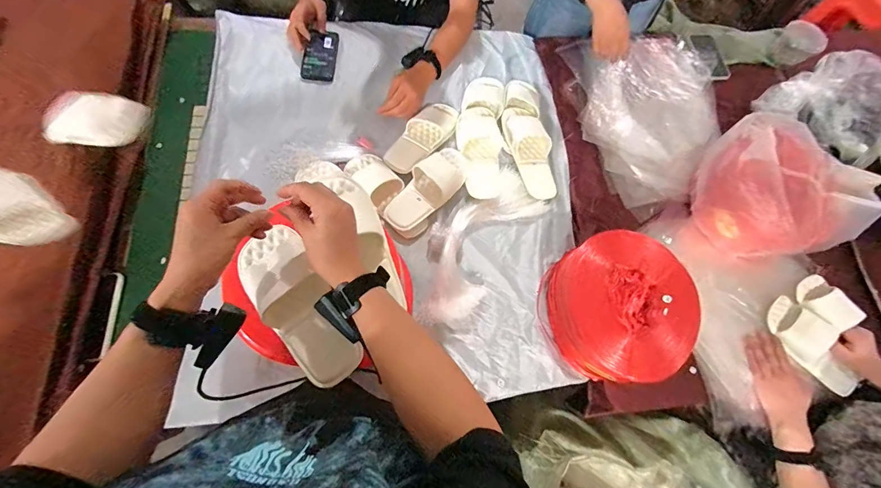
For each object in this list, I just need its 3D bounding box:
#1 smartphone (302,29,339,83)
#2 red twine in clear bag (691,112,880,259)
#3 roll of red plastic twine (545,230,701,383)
[{"bbox_3d":[-0.300,-0.468,0.928,0.077,0.012,0.134,8,85,-15],"label":"smartphone"},{"bbox_3d":[0.762,-0.110,0.814,0.336,0.144,0.274,25,73,3],"label":"red twine in clear bag"},{"bbox_3d":[0.356,0.127,0.750,0.247,0.123,0.270,2,71,-5],"label":"roll of red plastic twine"}]

